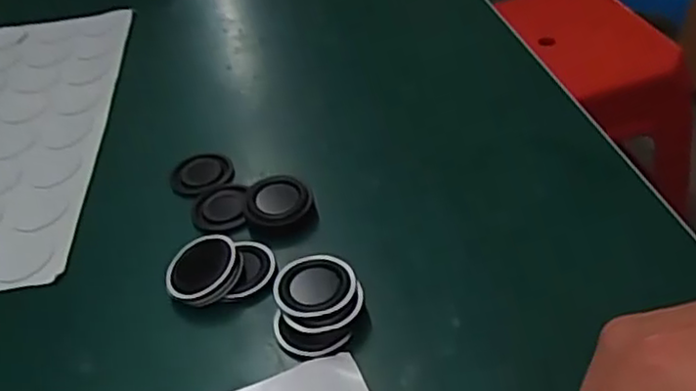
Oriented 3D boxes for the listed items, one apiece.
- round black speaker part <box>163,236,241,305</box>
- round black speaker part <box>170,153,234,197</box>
[{"bbox_3d":[-0.074,0.038,0.344,0.038,0.010,0.038,-11,44,11],"label":"round black speaker part"},{"bbox_3d":[-0.092,-0.014,0.422,0.039,0.005,0.038,-4,41,3],"label":"round black speaker part"}]

